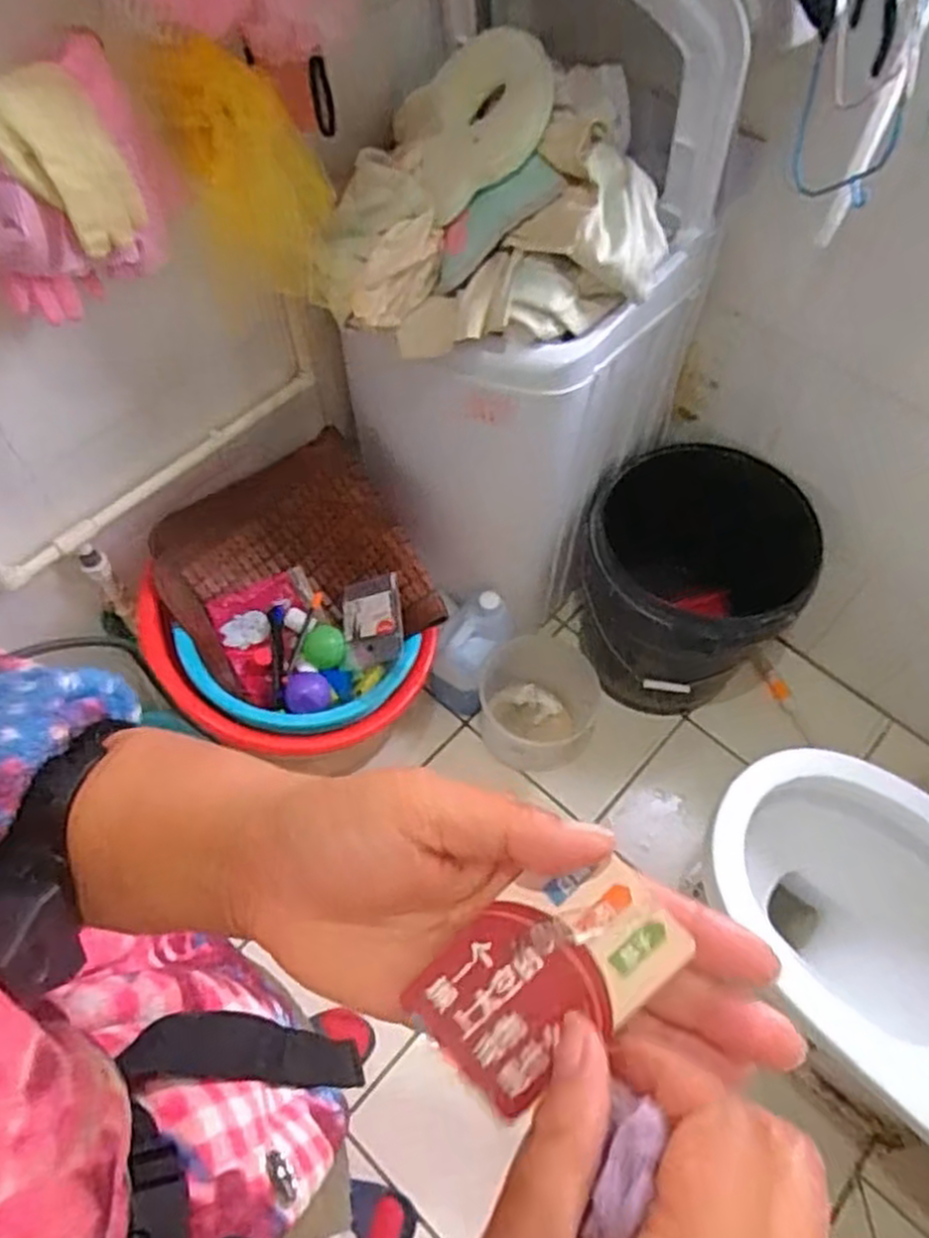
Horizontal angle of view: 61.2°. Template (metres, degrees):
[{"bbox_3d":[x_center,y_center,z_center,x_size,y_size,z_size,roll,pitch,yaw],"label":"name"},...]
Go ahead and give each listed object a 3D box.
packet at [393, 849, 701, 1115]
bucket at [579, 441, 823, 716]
[{"bbox_3d":[0.025,0.109,0.239,0.077,0.004,0.046,-41,78,4],"label":"packet"},{"bbox_3d":[0.387,-0.039,1.455,0.357,0.433,0.334,0,59,0],"label":"bucket"}]

